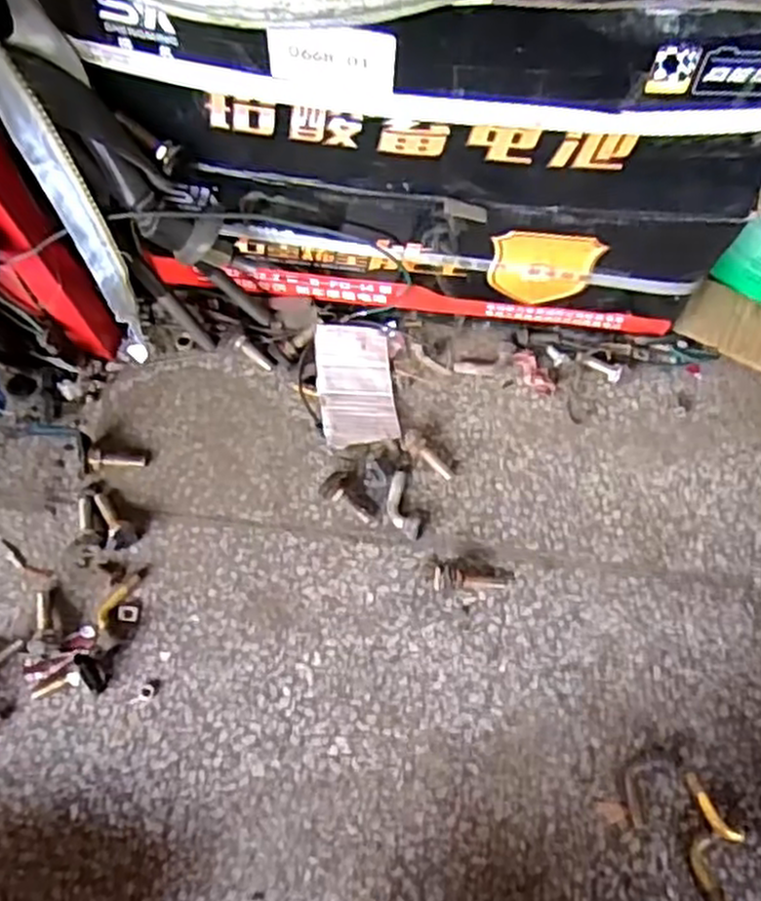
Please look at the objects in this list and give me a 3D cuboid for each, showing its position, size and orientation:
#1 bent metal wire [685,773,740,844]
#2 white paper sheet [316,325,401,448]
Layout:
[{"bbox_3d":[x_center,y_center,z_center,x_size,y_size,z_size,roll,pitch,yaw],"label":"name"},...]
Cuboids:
[{"bbox_3d":[0.167,0.182,0.394,0.011,0.011,0.039,-31,73,-11],"label":"bent metal wire"},{"bbox_3d":[-0.014,-0.039,0.467,0.046,0.005,0.080,2,65,-17],"label":"white paper sheet"}]

